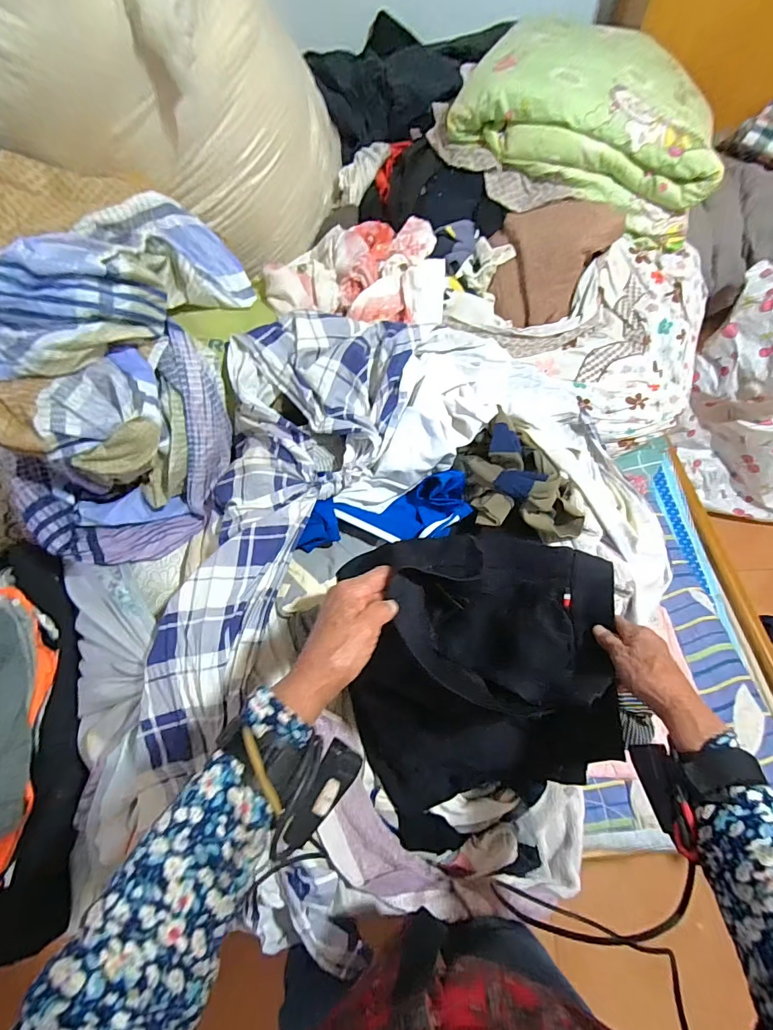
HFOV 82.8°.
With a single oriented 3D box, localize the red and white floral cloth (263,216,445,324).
[{"bbox_3d":[-0.047,-0.470,0.841,0.324,0.084,0.297,13,63,10],"label":"red and white floral cloth"}]

